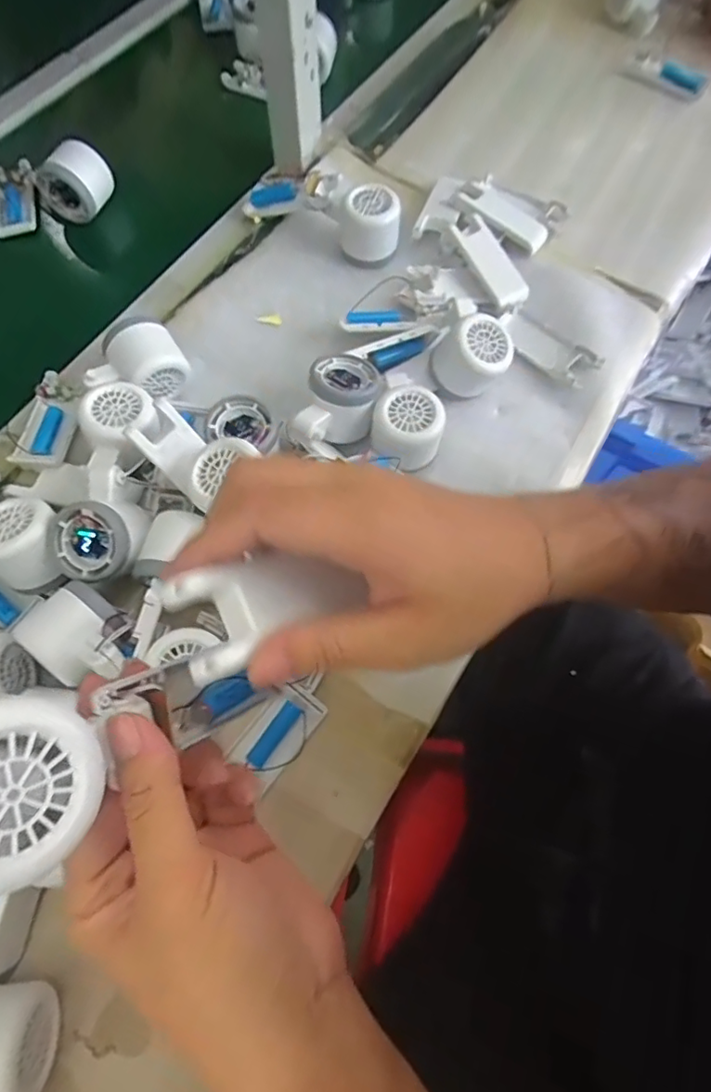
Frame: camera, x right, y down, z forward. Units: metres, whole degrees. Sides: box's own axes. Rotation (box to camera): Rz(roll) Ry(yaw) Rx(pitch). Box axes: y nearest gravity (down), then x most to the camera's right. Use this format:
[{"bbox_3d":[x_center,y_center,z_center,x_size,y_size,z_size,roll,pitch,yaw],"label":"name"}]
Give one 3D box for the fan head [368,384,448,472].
[{"bbox_3d":[0.042,-0.095,0.467,0.057,0.053,0.054,1,69,-2],"label":"fan head"}]

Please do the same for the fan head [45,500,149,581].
[{"bbox_3d":[-0.189,-0.004,0.419,0.064,0.045,0.059,-32,92,11],"label":"fan head"}]

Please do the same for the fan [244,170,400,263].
[{"bbox_3d":[-0.032,-0.350,0.566,0.175,0.053,0.066,27,70,9],"label":"fan"}]

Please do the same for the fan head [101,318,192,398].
[{"bbox_3d":[-0.180,-0.158,0.487,0.059,0.050,0.064,-34,72,-13],"label":"fan head"}]

